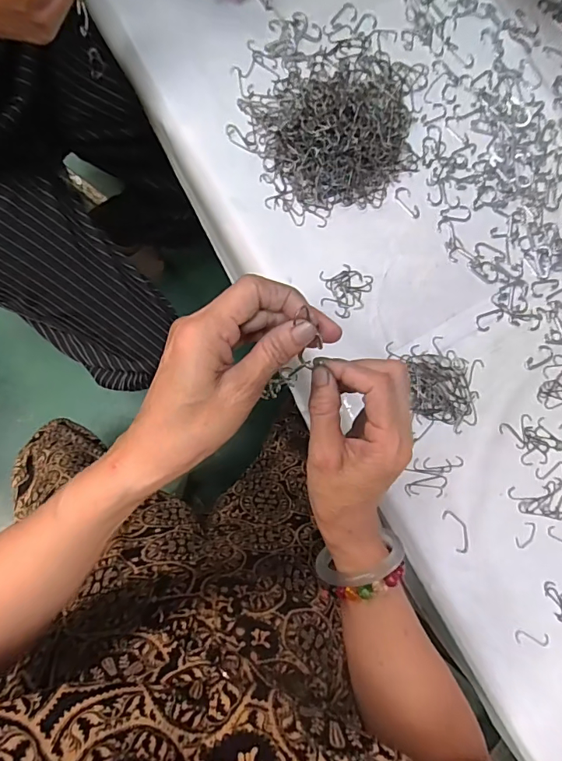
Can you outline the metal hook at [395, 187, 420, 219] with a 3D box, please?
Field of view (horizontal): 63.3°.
[{"bbox_3d":[0.134,-0.188,0.482,0.018,0.004,0.036,-27,88,-9],"label":"metal hook"}]

